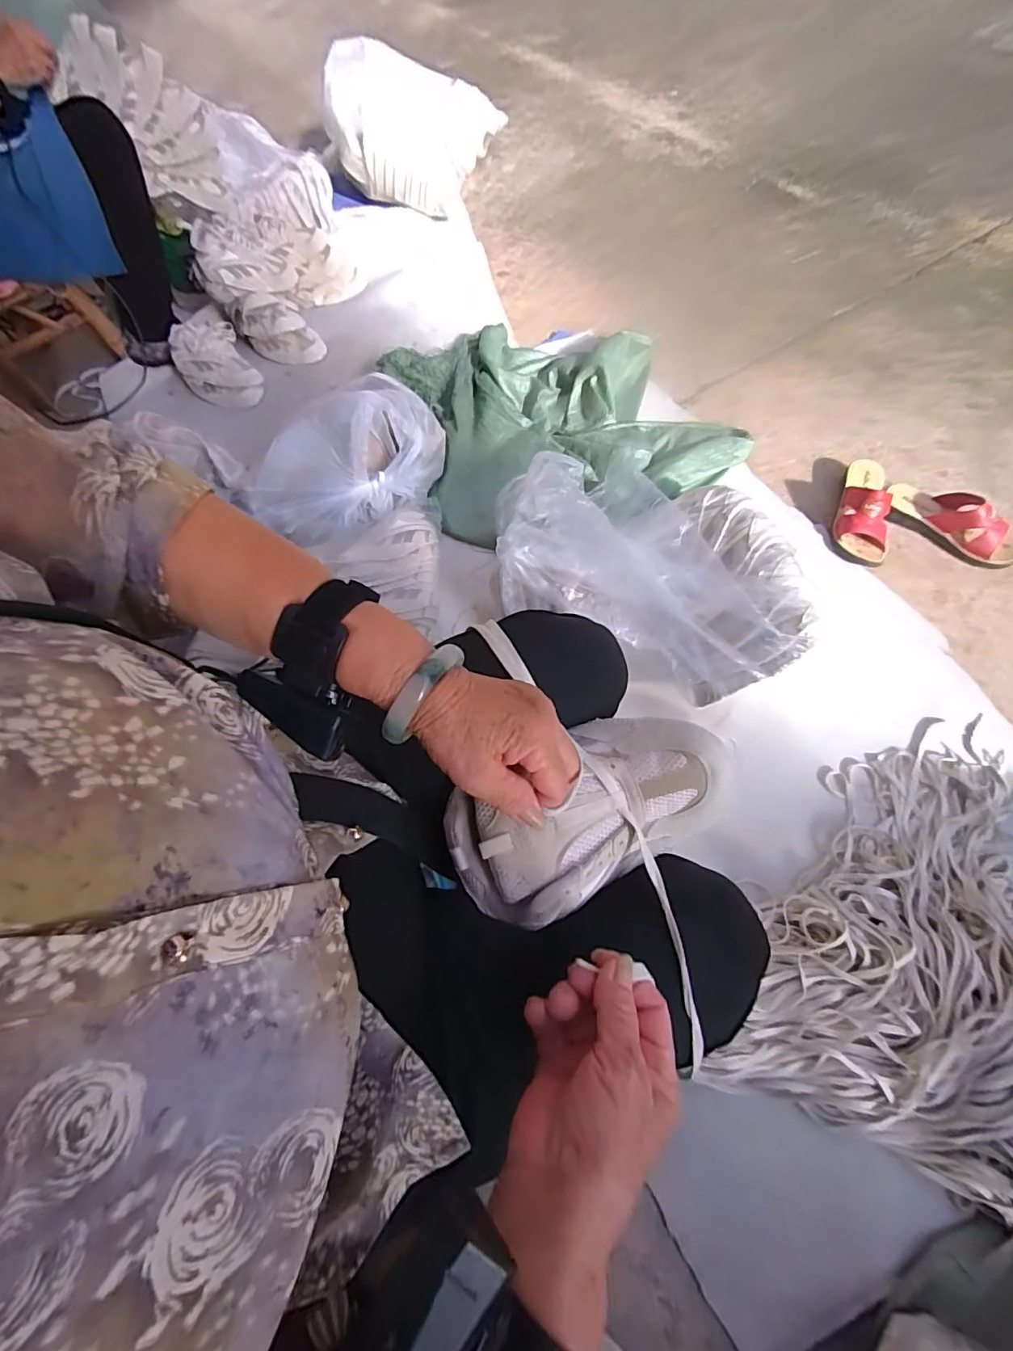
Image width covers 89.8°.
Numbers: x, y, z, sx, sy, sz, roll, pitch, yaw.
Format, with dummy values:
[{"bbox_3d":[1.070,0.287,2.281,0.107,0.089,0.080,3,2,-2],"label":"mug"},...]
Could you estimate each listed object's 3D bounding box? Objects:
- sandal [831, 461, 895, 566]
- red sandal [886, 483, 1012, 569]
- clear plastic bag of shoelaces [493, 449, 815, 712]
[{"bbox_3d":[0.661,-0.318,0.944,0.092,0.077,0.242,9,67,11],"label":"sandal"},{"bbox_3d":[0.815,-0.280,0.925,0.238,0.077,0.092,36,75,20],"label":"red sandal"},{"bbox_3d":[0.244,-0.194,0.775,0.440,0.146,0.323,26,72,17],"label":"clear plastic bag of shoelaces"}]

